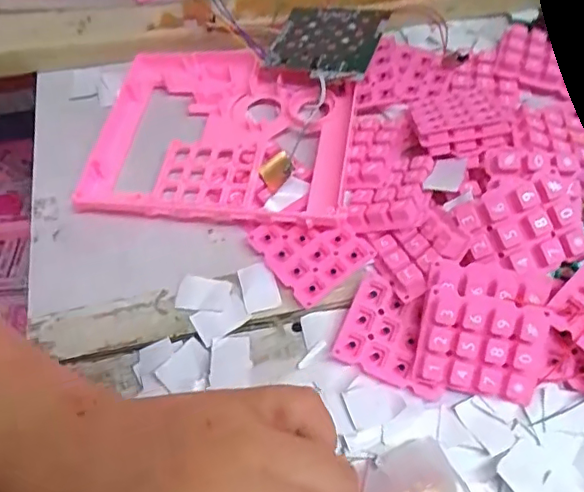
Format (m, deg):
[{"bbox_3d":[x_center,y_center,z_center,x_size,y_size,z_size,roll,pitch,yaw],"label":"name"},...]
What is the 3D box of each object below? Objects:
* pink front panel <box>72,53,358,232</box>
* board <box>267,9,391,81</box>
[{"bbox_3d":[-0.042,-0.074,0.359,0.158,0.022,0.132,4,62,13],"label":"pink front panel"},{"bbox_3d":[0.022,-0.135,0.370,0.069,0.006,0.072,9,57,20],"label":"board"}]

